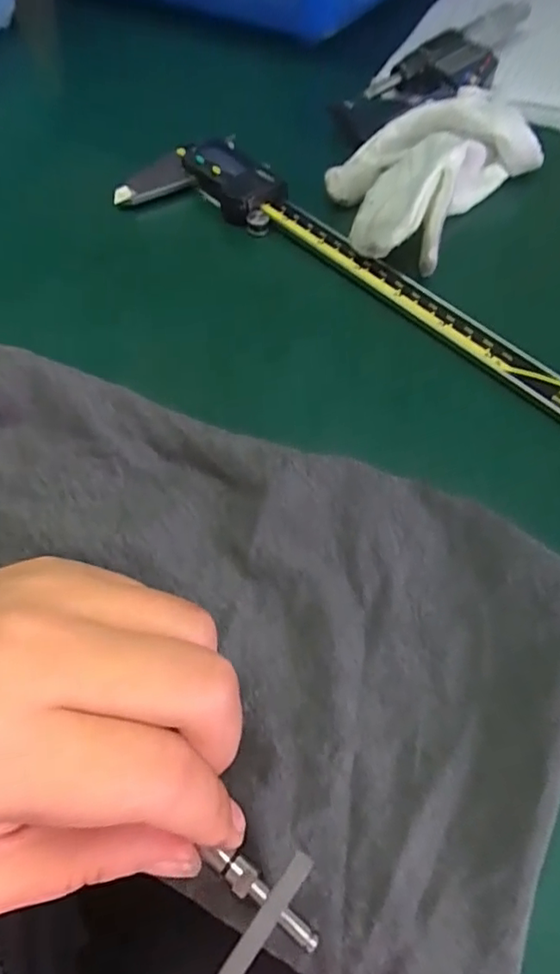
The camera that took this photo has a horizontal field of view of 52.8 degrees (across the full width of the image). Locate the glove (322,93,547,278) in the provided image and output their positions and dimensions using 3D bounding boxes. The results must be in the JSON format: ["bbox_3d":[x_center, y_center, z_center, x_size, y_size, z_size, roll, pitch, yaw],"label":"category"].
[{"bbox_3d":[0.076,-0.167,0.288,0.080,0.026,0.141,36,67,20],"label":"glove"}]

